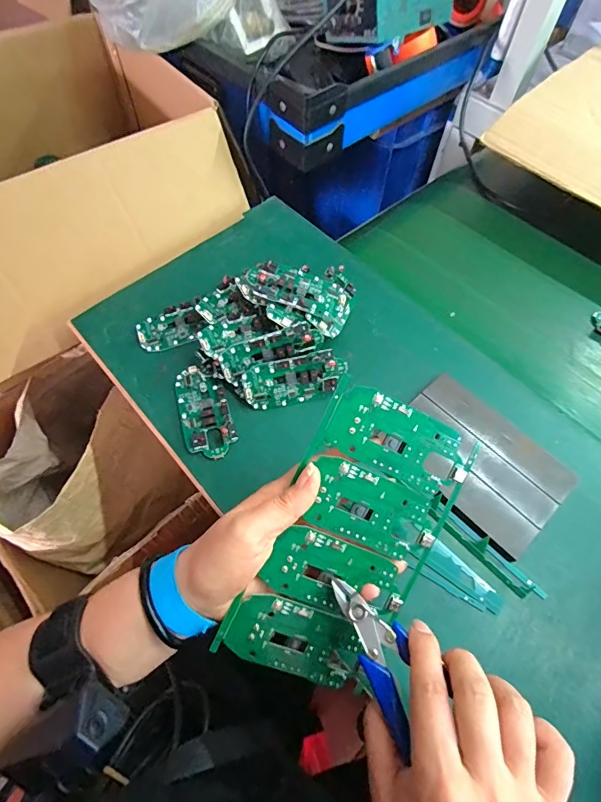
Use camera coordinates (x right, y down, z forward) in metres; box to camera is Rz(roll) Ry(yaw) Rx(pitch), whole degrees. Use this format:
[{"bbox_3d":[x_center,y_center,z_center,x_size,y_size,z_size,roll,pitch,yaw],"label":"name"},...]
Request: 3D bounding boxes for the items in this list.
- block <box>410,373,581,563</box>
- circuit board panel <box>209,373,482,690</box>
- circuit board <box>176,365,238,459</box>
[{"bbox_3d":[0.157,0.052,0.381,0.101,0.012,0.147,-41,70,-21],"label":"block"},{"bbox_3d":[0.034,0.092,0.275,0.104,0.004,0.187,27,91,-13],"label":"circuit board panel"},{"bbox_3d":[-0.093,0.008,0.406,0.045,0.015,0.098,-17,64,-11],"label":"circuit board"}]

